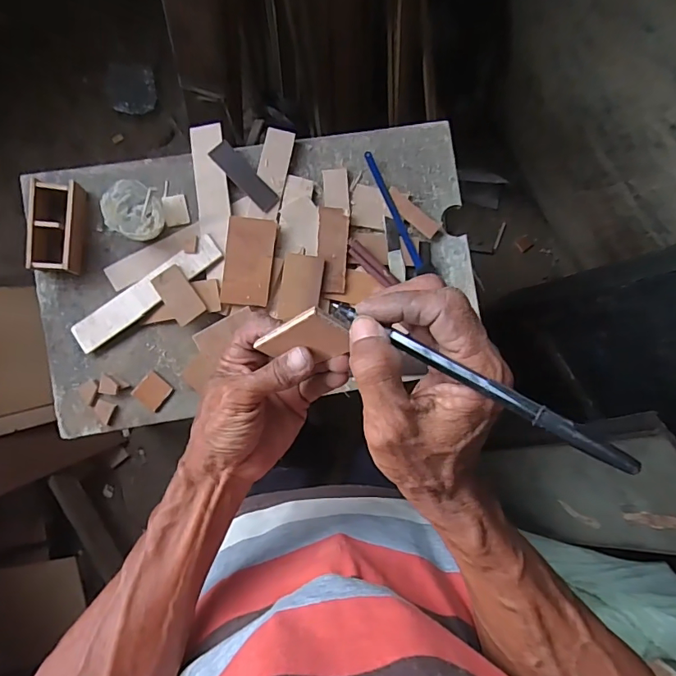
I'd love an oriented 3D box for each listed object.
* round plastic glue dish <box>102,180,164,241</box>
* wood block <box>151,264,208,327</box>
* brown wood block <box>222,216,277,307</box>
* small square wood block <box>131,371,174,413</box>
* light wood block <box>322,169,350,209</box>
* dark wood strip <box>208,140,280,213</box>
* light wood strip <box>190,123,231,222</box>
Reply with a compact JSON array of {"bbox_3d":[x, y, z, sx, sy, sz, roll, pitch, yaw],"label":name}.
[{"bbox_3d":[-0.256,-0.160,0.594,0.064,0.064,0.066,0,90,-5],"label":"round plastic glue dish"},{"bbox_3d":[-0.205,-0.056,0.607,0.040,0.005,0.071,-34,92,-4],"label":"wood block"},{"bbox_3d":[-0.116,-0.099,0.612,0.061,0.011,0.111,6,89,-5],"label":"brown wood block"},{"bbox_3d":[-0.242,0.070,0.617,0.040,0.007,0.039,40,87,-4],"label":"small square wood block"},{"bbox_3d":[-0.002,-0.203,0.643,0.033,0.005,0.055,-3,90,-5],"label":"light wood block"},{"bbox_3d":[-0.123,-0.214,0.627,0.031,0.009,0.105,-44,93,-4],"label":"dark wood strip"},{"bbox_3d":[-0.169,-0.219,0.623,0.042,0.010,0.124,-6,90,-5],"label":"light wood strip"}]

